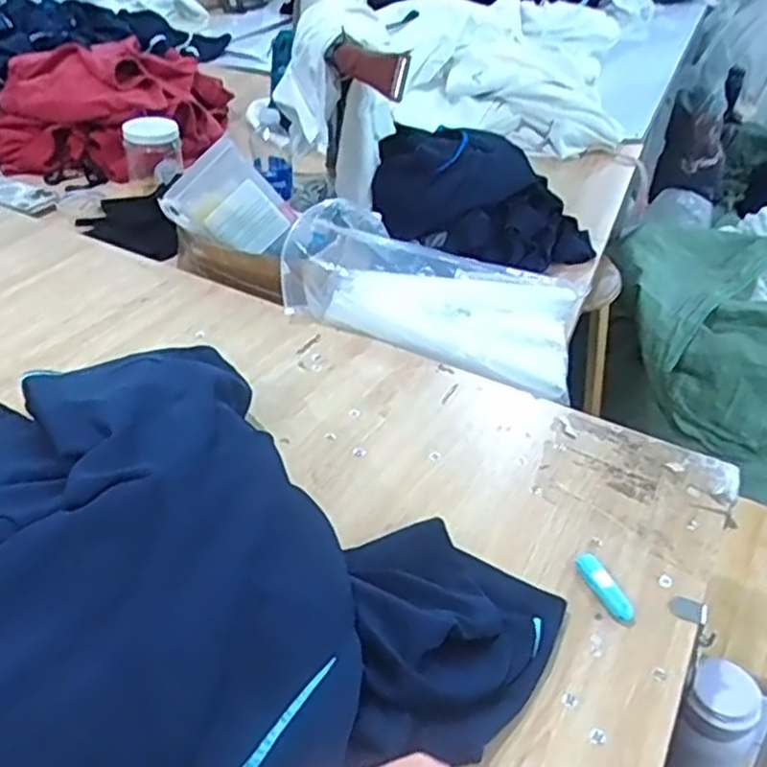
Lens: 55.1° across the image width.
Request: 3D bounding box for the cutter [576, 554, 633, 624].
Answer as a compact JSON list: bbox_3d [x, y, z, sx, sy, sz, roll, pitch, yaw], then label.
[{"bbox_3d":[0.191,0.174,0.637,0.020,0.013,0.072,-10,41,-19],"label":"cutter"}]

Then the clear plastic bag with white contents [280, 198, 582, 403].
[{"bbox_3d":[0.069,-0.135,0.970,0.381,0.090,0.209,14,39,10],"label":"clear plastic bag with white contents"}]

